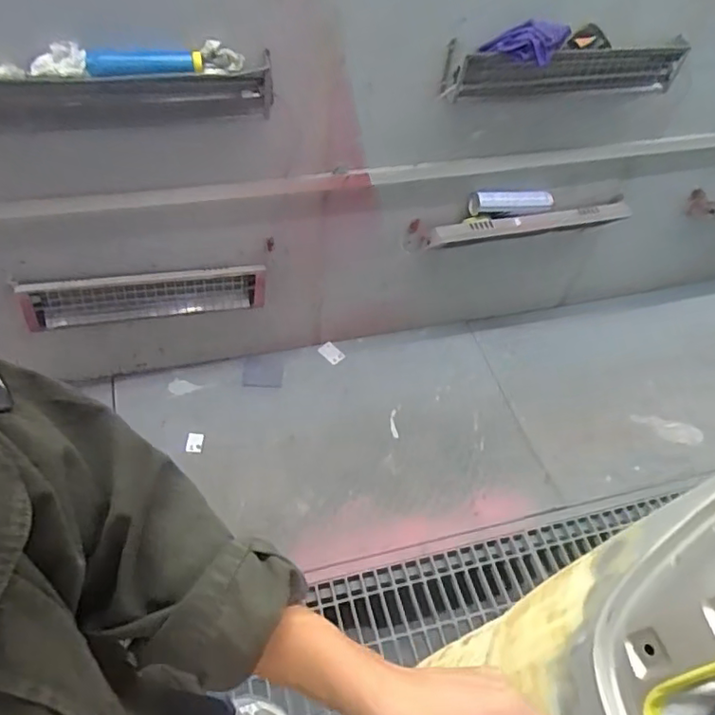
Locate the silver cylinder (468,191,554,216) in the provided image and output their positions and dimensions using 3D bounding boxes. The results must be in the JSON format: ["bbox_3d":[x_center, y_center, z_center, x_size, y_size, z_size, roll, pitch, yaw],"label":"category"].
[{"bbox_3d":[0.448,-0.450,1.684,0.261,0.059,0.056,-9,52,-13],"label":"silver cylinder"}]

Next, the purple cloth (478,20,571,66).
[{"bbox_3d":[0.379,-0.712,1.319,0.196,0.075,0.048,5,50,-2],"label":"purple cloth"}]

